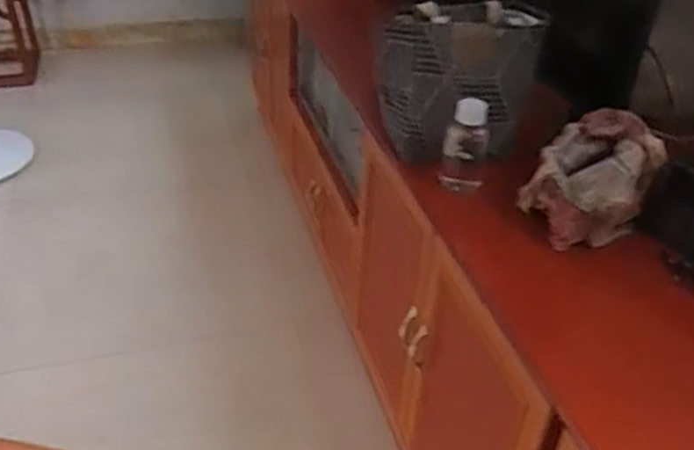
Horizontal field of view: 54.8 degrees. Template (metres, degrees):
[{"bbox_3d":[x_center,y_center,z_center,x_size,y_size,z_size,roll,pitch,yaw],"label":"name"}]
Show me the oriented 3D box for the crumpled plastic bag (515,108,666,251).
[{"bbox_3d":[0.366,-0.071,1.007,0.161,0.136,0.185,24,41,26],"label":"crumpled plastic bag"}]

